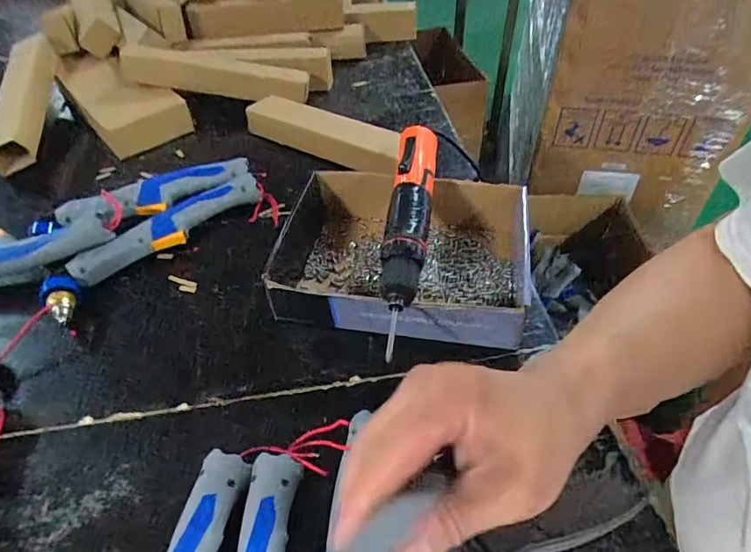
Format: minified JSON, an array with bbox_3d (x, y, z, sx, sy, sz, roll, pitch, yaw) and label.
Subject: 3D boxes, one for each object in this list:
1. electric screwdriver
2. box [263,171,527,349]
[{"bbox_3d":[0.034,-0.058,0.453,0.046,0.048,0.261,4,46,6],"label":"electric screwdriver"},{"bbox_3d":[0.021,-0.026,0.513,0.273,0.062,0.195,6,47,10],"label":"box"}]

